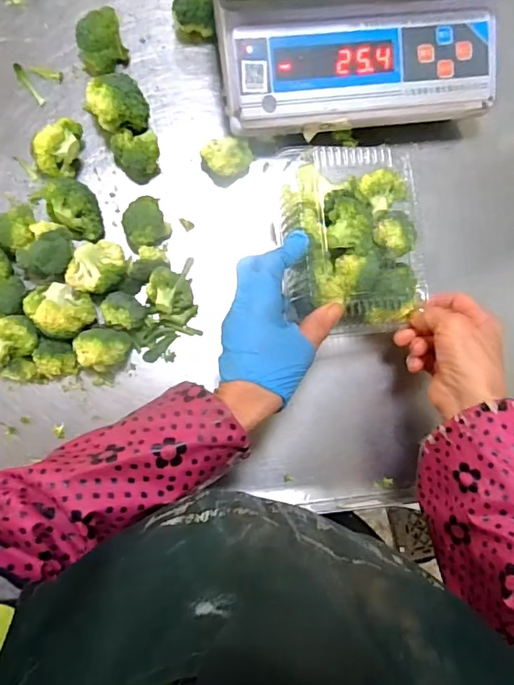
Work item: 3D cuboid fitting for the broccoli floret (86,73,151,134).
[{"bbox_3d":[-0.141,-0.237,0.523,0.053,0.055,0.057,1,84,-7],"label":"broccoli floret"}]

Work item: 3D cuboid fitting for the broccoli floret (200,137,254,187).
[{"bbox_3d":[-0.030,-0.192,0.539,0.050,0.037,0.039,-31,88,-9],"label":"broccoli floret"}]

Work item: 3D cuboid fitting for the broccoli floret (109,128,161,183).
[{"bbox_3d":[-0.121,-0.193,0.523,0.045,0.044,0.046,1,84,-7],"label":"broccoli floret"}]

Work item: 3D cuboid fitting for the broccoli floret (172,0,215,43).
[{"bbox_3d":[-0.070,-0.354,0.555,0.040,0.037,0.048,-13,85,-8],"label":"broccoli floret"}]

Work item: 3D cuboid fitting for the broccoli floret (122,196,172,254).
[{"bbox_3d":[-0.112,-0.119,0.519,0.048,0.048,0.046,1,84,-7],"label":"broccoli floret"}]

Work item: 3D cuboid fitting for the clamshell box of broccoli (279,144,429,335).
[{"bbox_3d":[0.089,-0.104,0.478,0.137,0.056,0.183,-3,84,-7],"label":"clamshell box of broccoli"}]

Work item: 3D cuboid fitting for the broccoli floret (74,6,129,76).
[{"bbox_3d":[-0.162,-0.313,0.535,0.051,0.045,0.058,-13,85,-8],"label":"broccoli floret"}]

